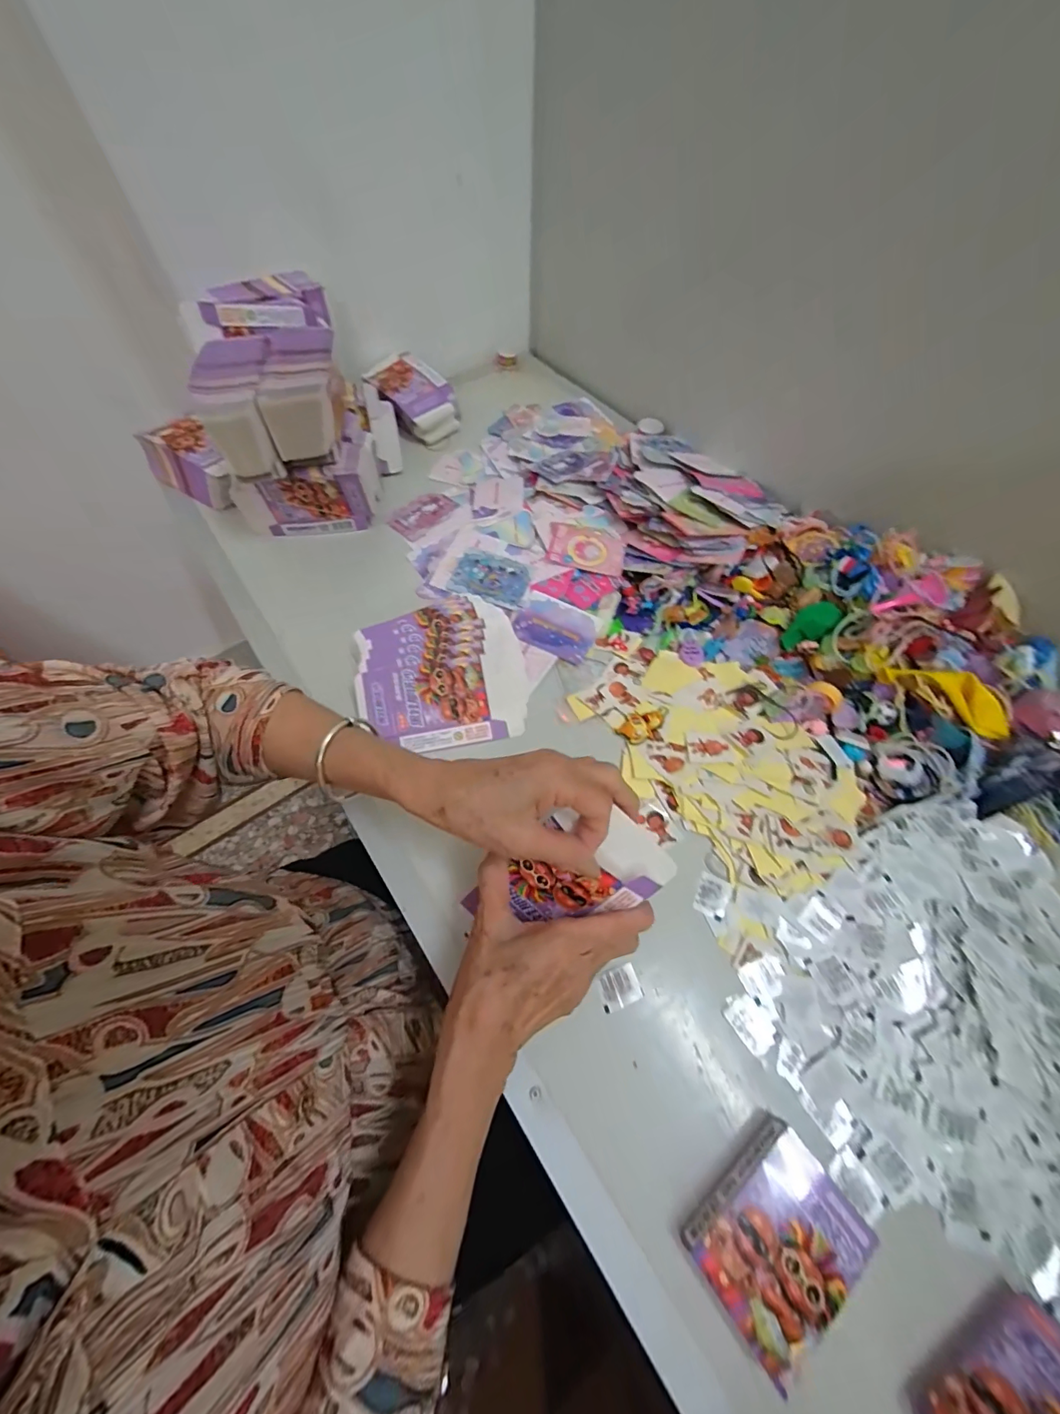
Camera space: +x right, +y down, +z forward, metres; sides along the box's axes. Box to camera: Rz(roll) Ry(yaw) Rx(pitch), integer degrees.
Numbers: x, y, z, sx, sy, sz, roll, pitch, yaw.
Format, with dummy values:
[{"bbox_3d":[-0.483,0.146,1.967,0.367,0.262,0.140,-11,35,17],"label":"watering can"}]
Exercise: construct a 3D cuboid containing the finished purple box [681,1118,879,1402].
[{"bbox_3d":[0.145,0.309,0.266,0.090,0.024,0.064,-31,66,-18],"label":"finished purple box"}]

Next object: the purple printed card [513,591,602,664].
[{"bbox_3d":[0.027,-0.087,0.491,0.087,0.009,0.059,26,63,13],"label":"purple printed card"}]

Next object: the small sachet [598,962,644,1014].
[{"bbox_3d":[0.066,0.208,0.337,0.031,0.005,0.024,-17,62,-11],"label":"small sachet"}]

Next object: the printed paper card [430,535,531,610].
[{"bbox_3d":[-0.047,-0.157,0.527,0.114,0.010,0.081,18,62,8],"label":"printed paper card"}]

